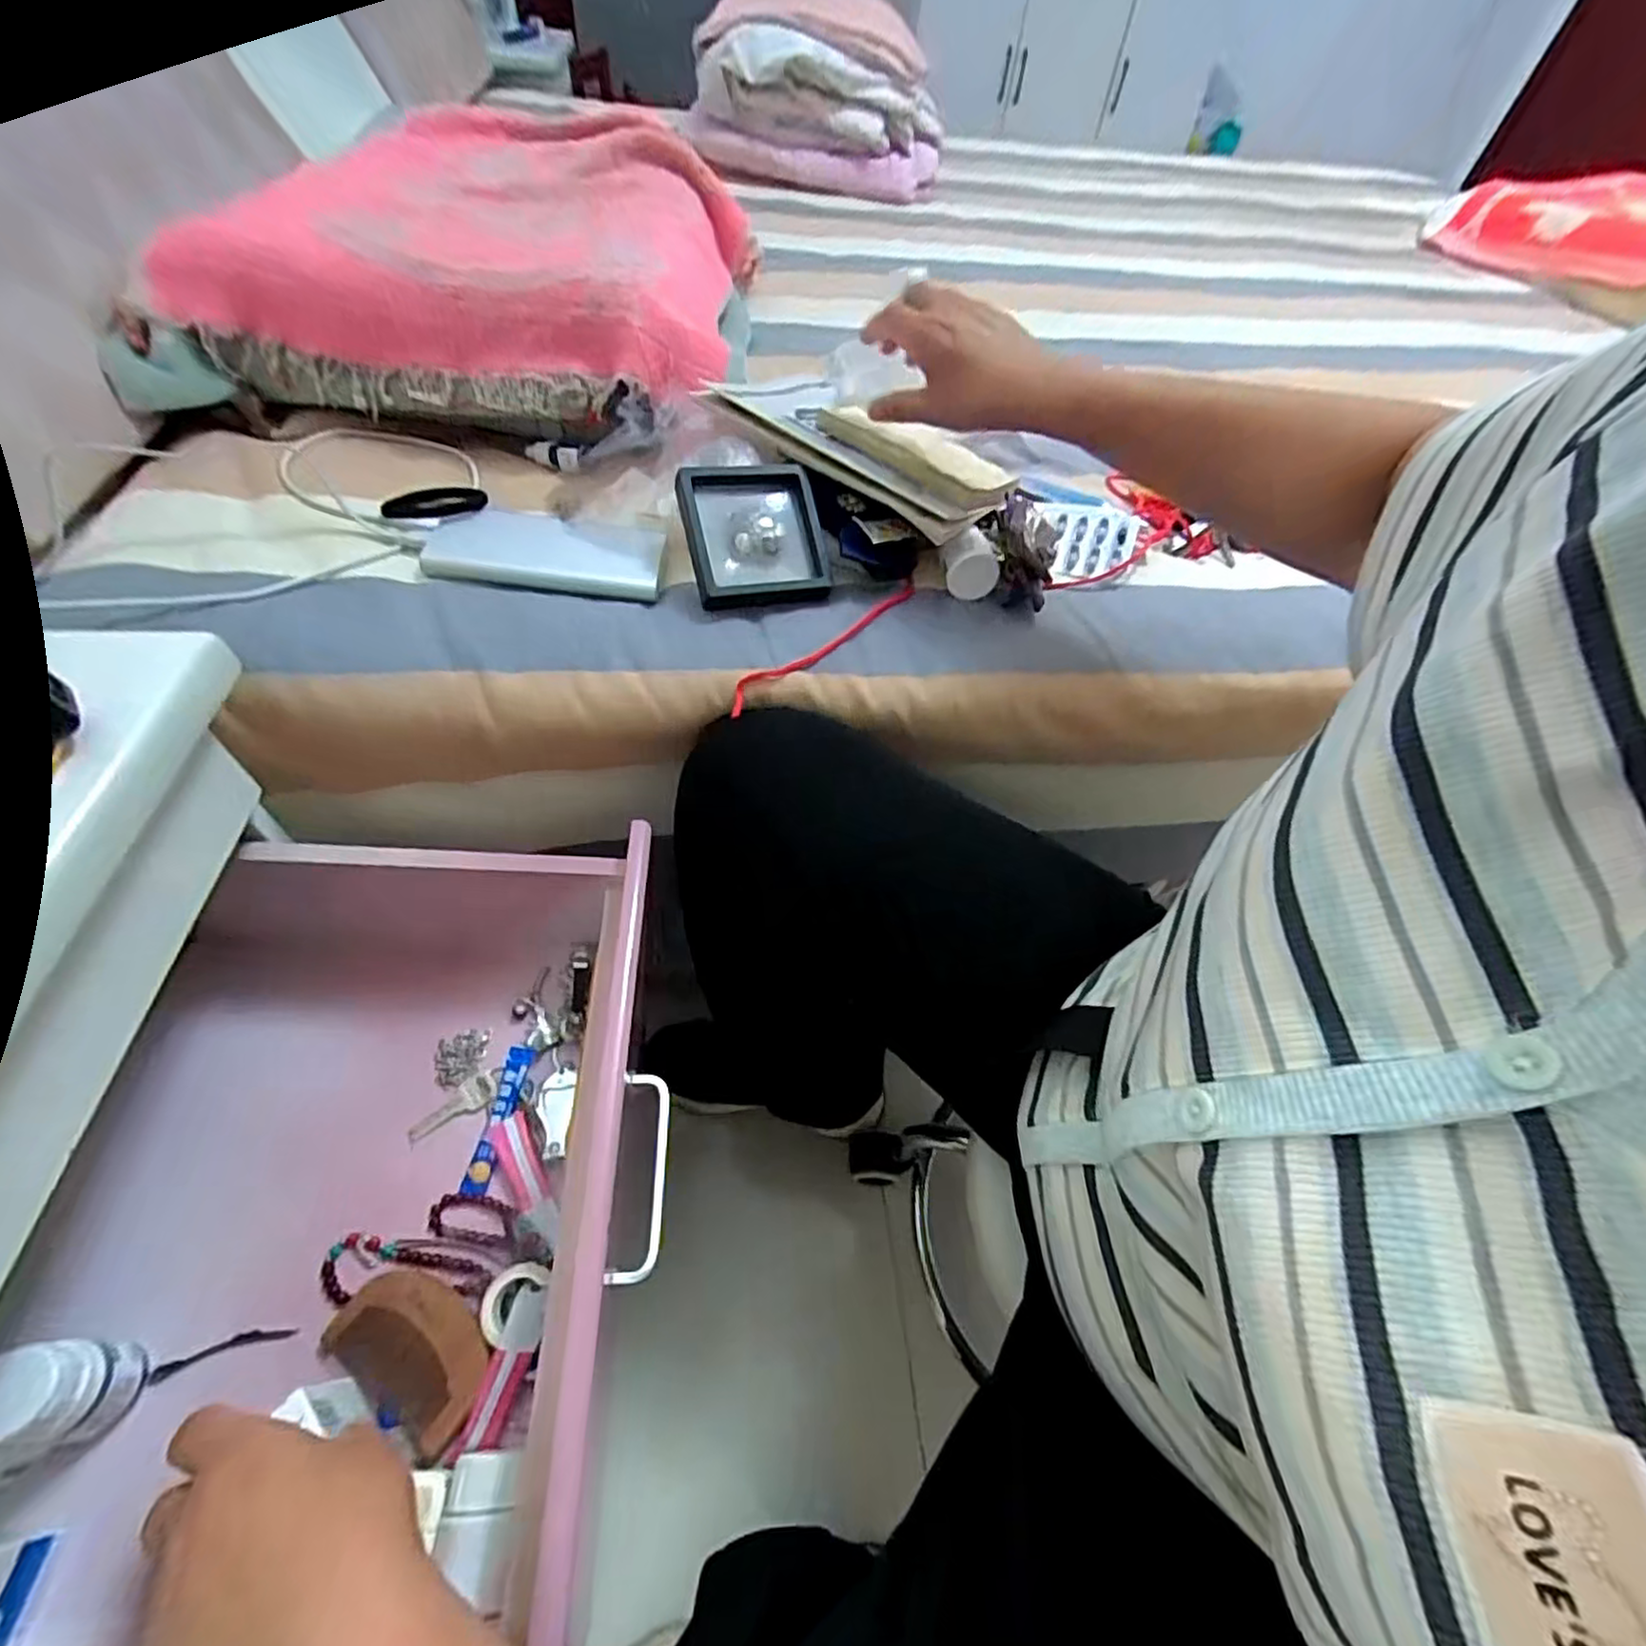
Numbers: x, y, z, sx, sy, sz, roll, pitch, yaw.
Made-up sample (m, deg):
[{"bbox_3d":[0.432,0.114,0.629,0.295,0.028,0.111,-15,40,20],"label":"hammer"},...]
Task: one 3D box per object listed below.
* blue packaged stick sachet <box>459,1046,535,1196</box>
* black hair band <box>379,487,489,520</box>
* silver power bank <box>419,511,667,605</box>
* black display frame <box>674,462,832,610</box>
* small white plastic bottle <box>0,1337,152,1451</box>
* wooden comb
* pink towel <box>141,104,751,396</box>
[{"bbox_3d":[-0.195,0.178,0.418,0.015,0.007,0.082,11,65,2],"label":"blue packaged stick sachet"},{"bbox_3d":[-0.267,-0.220,0.476,0.064,0.004,0.039,-8,54,-12],"label":"black hair band"},{"bbox_3d":[-0.184,-0.184,0.466,0.146,0.015,0.071,4,53,-3],"label":"silver power bank"},{"bbox_3d":[-0.043,-0.192,0.467,0.096,0.022,0.095,-10,85,-19],"label":"black display frame"},{"bbox_3d":[-0.334,0.248,0.303,0.044,0.056,0.039,-3,53,-8],"label":"small white plastic bottle"},{"bbox_3d":[-0.206,0.265,0.349,0.086,0.014,0.046,31,56,17],"label":"wooden comb"},{"bbox_3d":[-0.267,-0.520,0.634,0.358,0.107,0.483,2,53,-4],"label":"pink towel"}]

